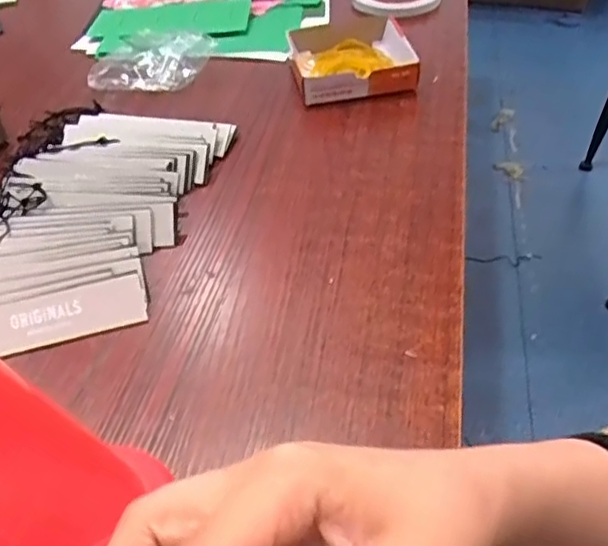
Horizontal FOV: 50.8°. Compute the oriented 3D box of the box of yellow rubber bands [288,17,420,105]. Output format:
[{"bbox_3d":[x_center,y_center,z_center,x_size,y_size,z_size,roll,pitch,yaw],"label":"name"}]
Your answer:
[{"bbox_3d":[0.046,-0.205,0.626,0.113,0.037,0.108,-5,44,-4],"label":"box of yellow rubber bands"}]

